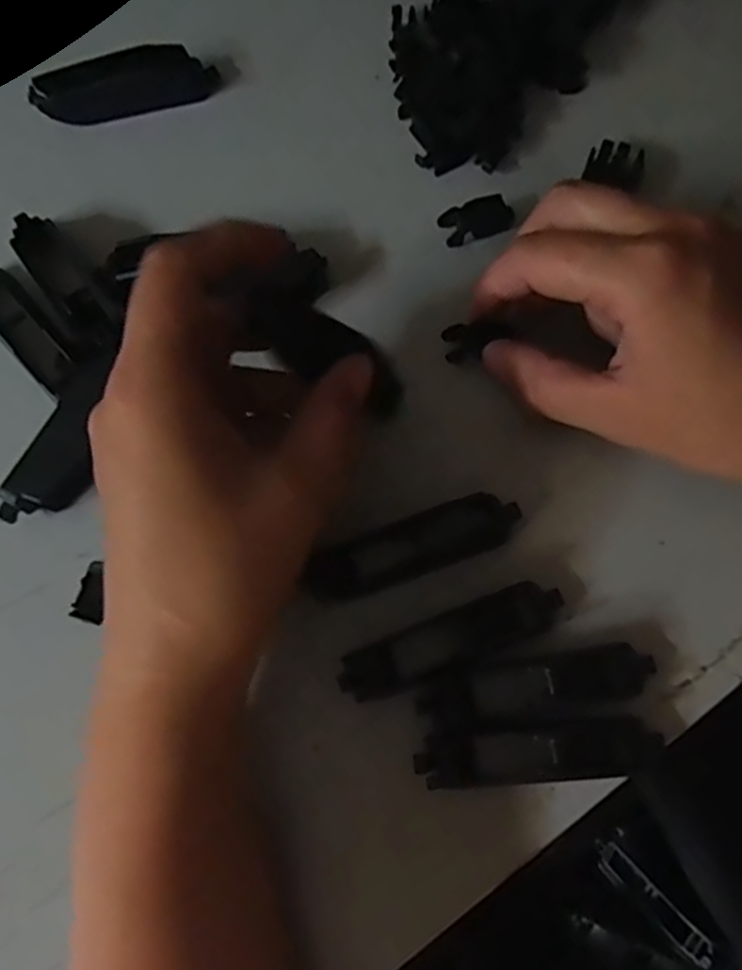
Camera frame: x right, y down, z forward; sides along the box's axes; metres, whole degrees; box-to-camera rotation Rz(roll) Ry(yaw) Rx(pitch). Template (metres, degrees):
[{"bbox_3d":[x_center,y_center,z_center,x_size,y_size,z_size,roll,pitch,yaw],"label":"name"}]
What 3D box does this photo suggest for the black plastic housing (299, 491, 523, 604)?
[{"bbox_3d":[0.014,0.021,0.249,0.073,0.009,0.019,-20,75,-5],"label":"black plastic housing"}]

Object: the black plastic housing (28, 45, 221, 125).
[{"bbox_3d":[-0.104,-0.169,0.311,0.074,0.016,0.018,-17,75,-4],"label":"black plastic housing"}]

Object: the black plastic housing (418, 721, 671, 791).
[{"bbox_3d":[0.052,0.082,0.225,0.075,0.013,0.016,-4,74,0],"label":"black plastic housing"}]

